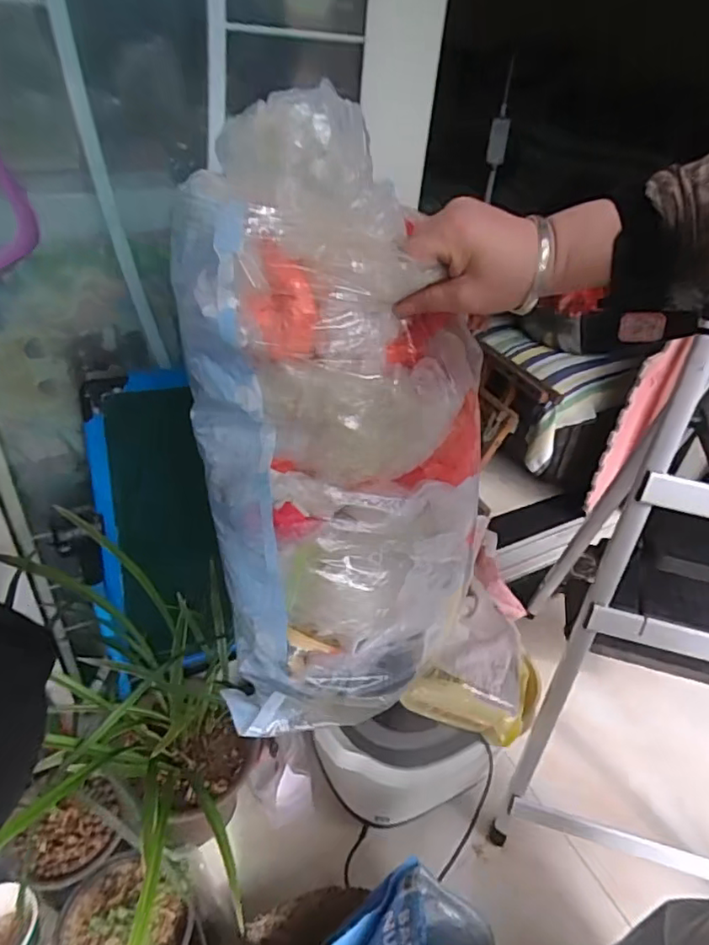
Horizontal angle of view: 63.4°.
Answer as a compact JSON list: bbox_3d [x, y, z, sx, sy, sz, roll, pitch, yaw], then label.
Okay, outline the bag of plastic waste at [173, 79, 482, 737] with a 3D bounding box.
[{"bbox_3d":[-0.011,-0.028,0.464,0.212,0.465,0.125,-16,22,-27],"label":"bag of plastic waste"}]

